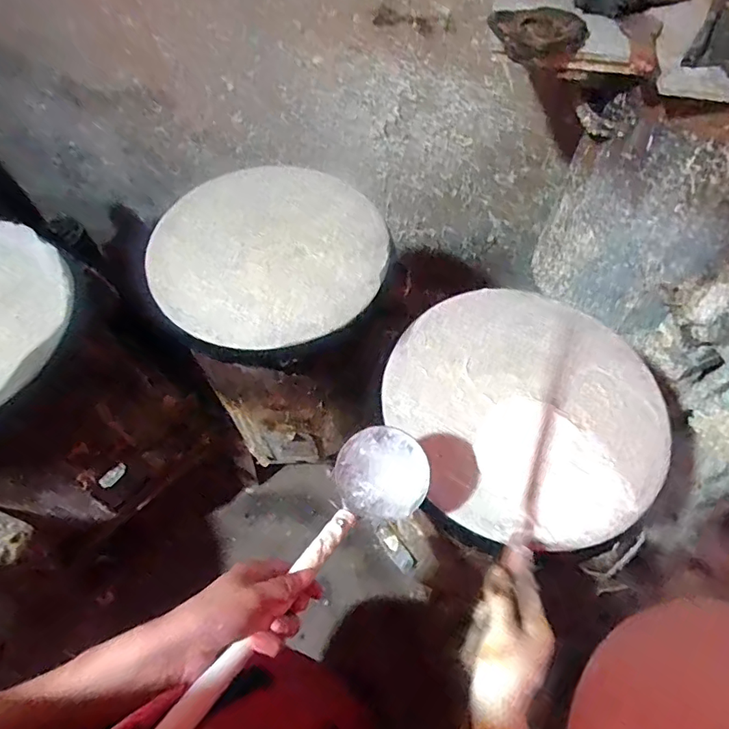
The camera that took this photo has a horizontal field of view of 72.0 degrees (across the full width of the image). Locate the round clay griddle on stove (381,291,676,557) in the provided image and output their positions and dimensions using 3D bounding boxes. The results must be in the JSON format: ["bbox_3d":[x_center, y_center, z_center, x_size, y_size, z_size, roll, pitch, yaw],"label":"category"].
[{"bbox_3d":[0.223,0.047,0.670,0.348,0.044,0.359,1,60,-1],"label":"round clay griddle on stove"}]

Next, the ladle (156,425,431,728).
[{"bbox_3d":[-0.050,0.173,0.441,0.090,0.064,0.308,34,46,16],"label":"ladle"}]

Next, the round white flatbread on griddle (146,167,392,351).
[{"bbox_3d":[-0.156,-0.190,0.799,0.366,0.048,0.389,1,60,-1],"label":"round white flatbread on griddle"}]

